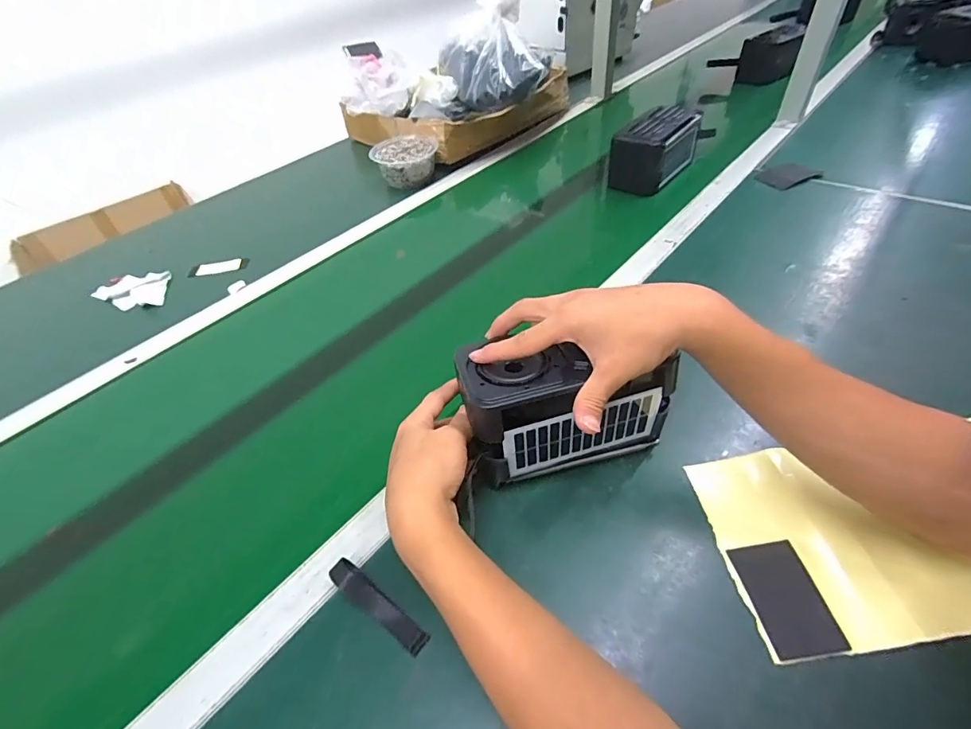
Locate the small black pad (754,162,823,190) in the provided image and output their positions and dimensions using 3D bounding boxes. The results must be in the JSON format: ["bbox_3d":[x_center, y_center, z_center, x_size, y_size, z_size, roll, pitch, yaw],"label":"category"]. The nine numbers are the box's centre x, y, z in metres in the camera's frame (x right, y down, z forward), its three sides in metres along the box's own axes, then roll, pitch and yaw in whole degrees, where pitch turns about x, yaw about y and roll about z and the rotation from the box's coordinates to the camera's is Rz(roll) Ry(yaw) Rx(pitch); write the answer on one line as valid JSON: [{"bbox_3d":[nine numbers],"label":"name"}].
[{"bbox_3d":[0.513,-0.325,0.758,0.107,0.004,0.071,-24,47,-15],"label":"small black pad"}]

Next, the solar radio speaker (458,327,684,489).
[{"bbox_3d":[0.069,0.033,0.389,0.174,0.104,0.075,-12,47,-5],"label":"solar radio speaker"}]

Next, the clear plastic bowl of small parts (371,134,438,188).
[{"bbox_3d":[-0.161,-0.413,0.908,0.130,0.061,0.127,-7,45,2],"label":"clear plastic bowl of small parts"}]

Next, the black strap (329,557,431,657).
[{"bbox_3d":[-0.084,0.184,0.343,0.093,0.022,0.020,24,54,29],"label":"black strap"}]

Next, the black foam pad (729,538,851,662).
[{"bbox_3d":[0.220,0.170,0.328,0.050,0.004,0.075,-9,45,-1],"label":"black foam pad"}]

